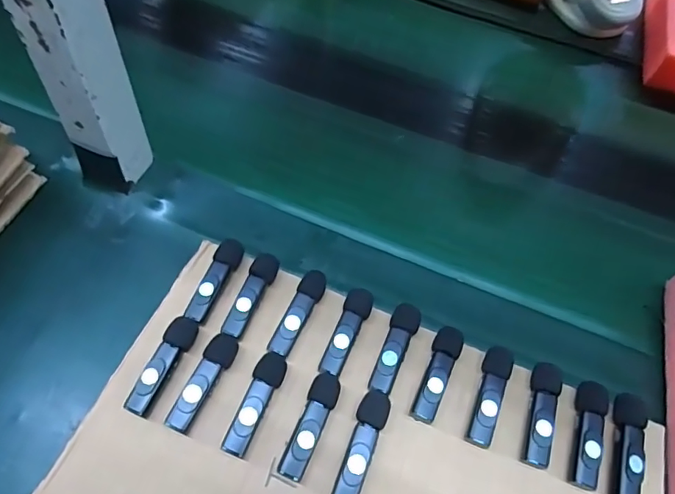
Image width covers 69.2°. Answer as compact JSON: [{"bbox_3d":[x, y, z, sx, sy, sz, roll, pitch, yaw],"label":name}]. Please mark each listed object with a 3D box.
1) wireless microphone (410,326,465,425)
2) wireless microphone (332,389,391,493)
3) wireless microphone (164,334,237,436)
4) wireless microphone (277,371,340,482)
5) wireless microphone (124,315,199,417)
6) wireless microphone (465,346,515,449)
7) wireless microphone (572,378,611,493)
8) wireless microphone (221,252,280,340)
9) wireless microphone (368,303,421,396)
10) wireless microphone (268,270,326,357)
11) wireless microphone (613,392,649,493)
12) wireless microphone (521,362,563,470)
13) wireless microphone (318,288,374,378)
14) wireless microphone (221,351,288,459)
[{"bbox_3d":[0.067,0.083,0.326,0.018,0.015,0.065,22,56,8],"label":"wireless microphone"},{"bbox_3d":[0.016,0.122,0.300,0.019,0.018,0.068,18,56,6],"label":"wireless microphone"},{"bbox_3d":[-0.085,0.086,0.312,0.017,0.017,0.064,21,56,8],"label":"wireless microphone"},{"bbox_3d":[-0.016,0.110,0.305,0.018,0.017,0.065,19,56,6],"label":"wireless microphone"},{"bbox_3d":[-0.112,0.075,0.316,0.016,0.017,0.065,21,56,7],"label":"wireless microphone"},{"bbox_3d":[0.100,0.096,0.321,0.018,0.014,0.066,21,56,7],"label":"wireless microphone"},{"bbox_3d":[0.160,0.118,0.311,0.016,0.014,0.065,19,56,6],"label":"wireless microphone"},{"bbox_3d":[-0.061,0.034,0.345,0.017,0.016,0.065,21,56,7],"label":"wireless microphone"},{"bbox_3d":[0.040,0.069,0.333,0.019,0.014,0.065,20,56,7],"label":"wireless microphone"},{"bbox_3d":[-0.027,0.047,0.340,0.016,0.017,0.064,23,56,8],"label":"wireless microphone"},{"bbox_3d":[0.184,0.126,0.309,0.017,0.016,0.065,20,56,7],"label":"wireless microphone"},{"bbox_3d":[0.132,0.107,0.316,0.017,0.012,0.065,18,56,6],"label":"wireless microphone"},{"bbox_3d":[0.007,0.059,0.337,0.018,0.015,0.062,20,56,7],"label":"wireless microphone"},{"bbox_3d":[-0.051,0.098,0.308,0.018,0.018,0.064,20,56,7],"label":"wireless microphone"}]

